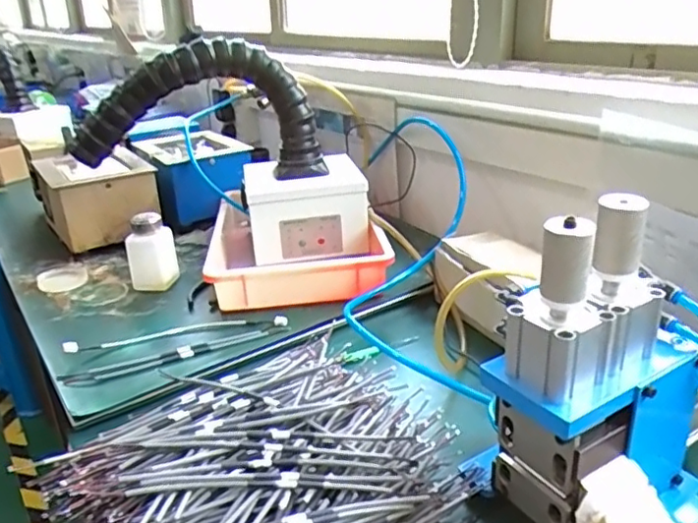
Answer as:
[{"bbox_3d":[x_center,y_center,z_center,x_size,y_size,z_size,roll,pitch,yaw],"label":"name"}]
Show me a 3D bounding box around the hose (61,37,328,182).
[{"bbox_3d":[-0.219,-0.208,0.880,0.355,0.199,0.073,-10,24,-14],"label":"hose"}]

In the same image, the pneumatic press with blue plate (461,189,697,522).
[{"bbox_3d":[0.190,0.075,0.458,0.172,0.242,0.105,-12,24,-20],"label":"pneumatic press with blue plate"}]

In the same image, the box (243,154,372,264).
[{"bbox_3d":[-0.066,-0.080,0.949,0.181,0.124,0.117,-5,23,-3],"label":"box"}]

